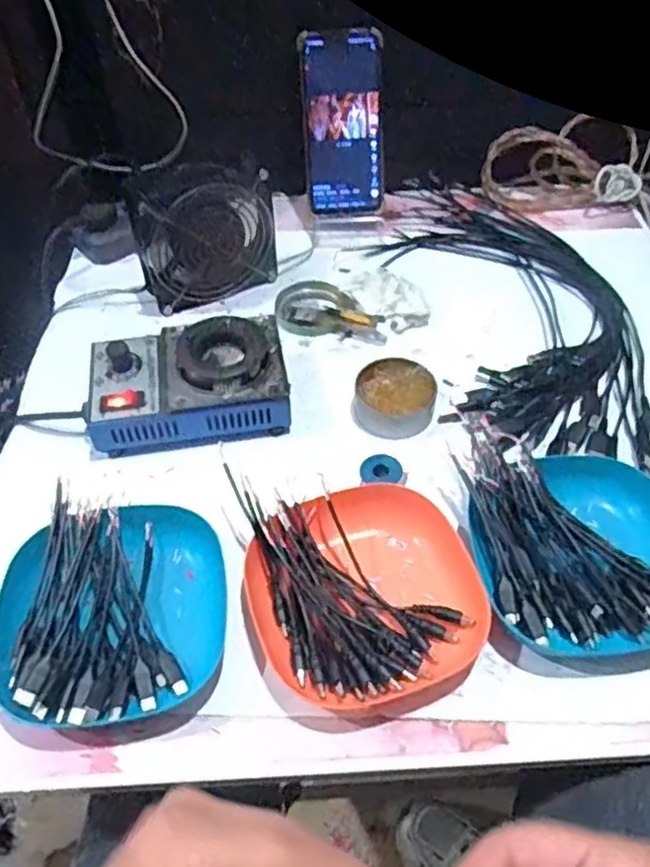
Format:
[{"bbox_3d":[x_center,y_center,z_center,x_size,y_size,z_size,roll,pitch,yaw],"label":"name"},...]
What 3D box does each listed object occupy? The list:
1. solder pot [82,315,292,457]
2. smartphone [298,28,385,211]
[{"bbox_3d":[-0.107,-0.042,0.548,0.151,0.058,0.097,-8,52,-5],"label":"solder pot"},{"bbox_3d":[0.018,-0.298,0.674,0.074,0.163,0.014,-4,25,-2],"label":"smartphone"}]

